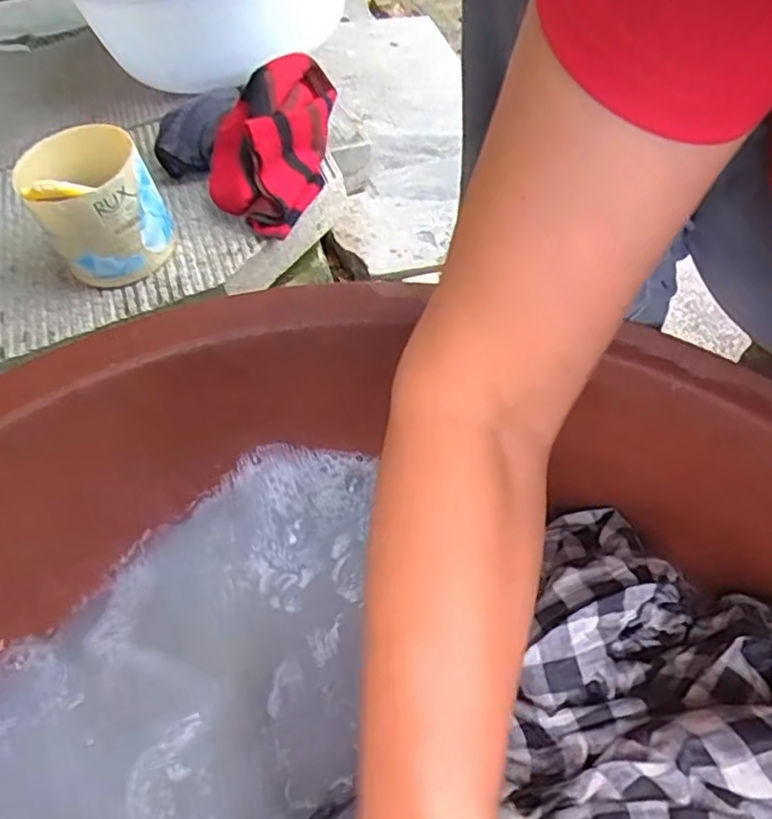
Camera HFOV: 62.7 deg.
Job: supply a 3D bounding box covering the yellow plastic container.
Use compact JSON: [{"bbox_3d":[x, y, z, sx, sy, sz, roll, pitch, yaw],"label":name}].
[{"bbox_3d":[-0.253,-0.180,0.555,0.109,0.090,0.105,2,53,-2],"label":"yellow plastic container"}]

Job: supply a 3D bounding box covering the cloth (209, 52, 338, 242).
[{"bbox_3d":[-0.110,-0.259,0.611,0.108,0.107,0.188,4,53,-1],"label":"cloth"}]

